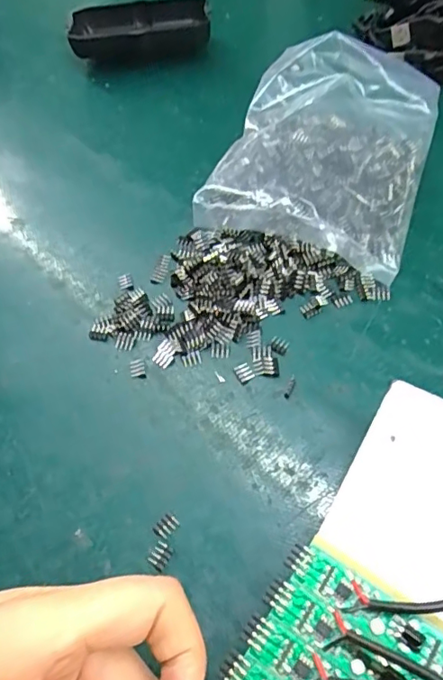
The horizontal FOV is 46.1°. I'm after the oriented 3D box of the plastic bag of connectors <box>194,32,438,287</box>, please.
[{"bbox_3d":[0.068,-0.126,0.329,0.119,0.034,0.168,16,60,14],"label":"plastic bag of connectors"}]

